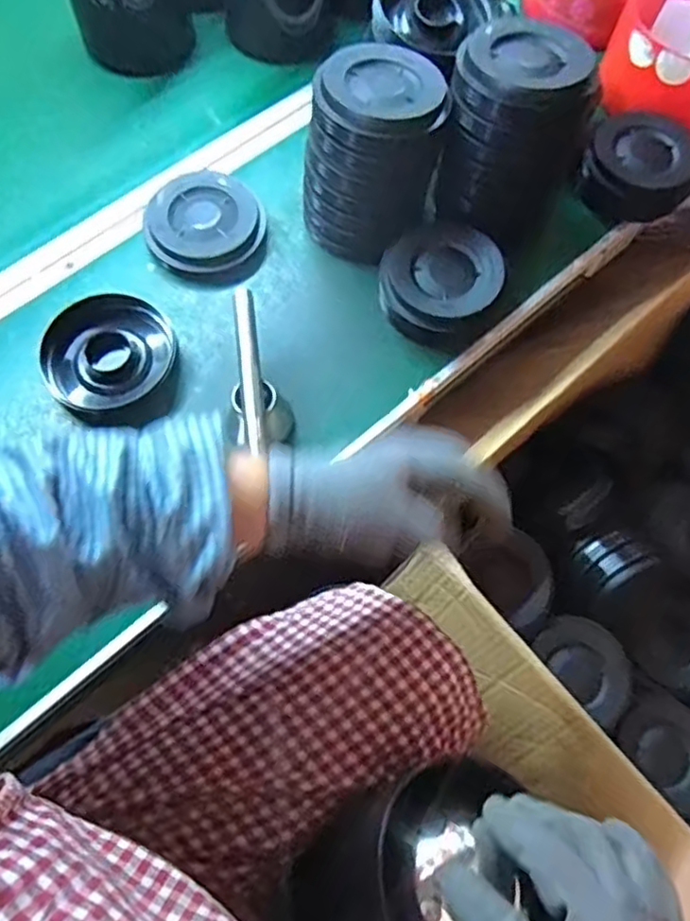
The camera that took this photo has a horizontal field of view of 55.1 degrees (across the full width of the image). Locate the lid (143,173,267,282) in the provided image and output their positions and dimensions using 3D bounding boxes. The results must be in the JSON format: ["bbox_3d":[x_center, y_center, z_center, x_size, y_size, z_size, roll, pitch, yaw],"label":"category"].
[{"bbox_3d":[-0.142,-0.239,0.671,0.120,0.040,0.121,-21,70,-9],"label":"lid"}]

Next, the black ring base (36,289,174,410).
[{"bbox_3d":[-0.221,-0.102,0.615,0.121,0.027,0.103,-38,73,-15],"label":"black ring base"}]

